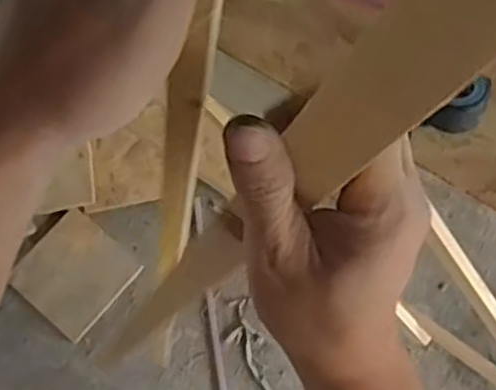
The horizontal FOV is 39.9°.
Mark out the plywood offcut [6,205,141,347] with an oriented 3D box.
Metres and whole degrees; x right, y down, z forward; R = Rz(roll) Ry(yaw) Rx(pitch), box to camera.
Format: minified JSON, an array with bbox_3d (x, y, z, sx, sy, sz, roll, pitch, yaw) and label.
[{"bbox_3d":[-0.376,0.172,1.485,0.212,0.012,0.215,39,83,12],"label":"plywood offcut"}]

